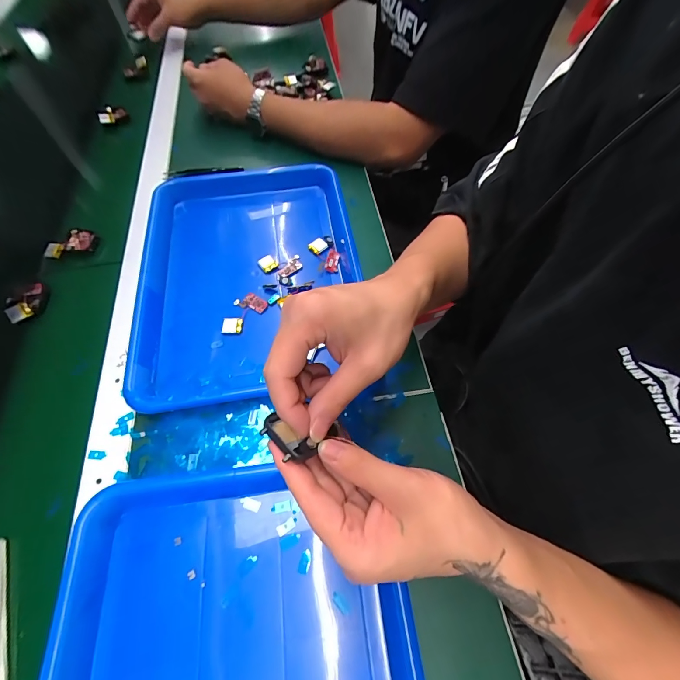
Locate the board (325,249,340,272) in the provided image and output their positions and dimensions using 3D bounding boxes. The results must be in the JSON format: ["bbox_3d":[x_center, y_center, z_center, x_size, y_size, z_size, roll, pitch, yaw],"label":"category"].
[{"bbox_3d":[-0.009,-0.101,0.429,0.015,0.008,0.030,11,61,5],"label":"board"}]

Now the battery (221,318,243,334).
[{"bbox_3d":[-0.120,-0.016,0.377,0.022,0.007,0.018,1,61,0],"label":"battery"}]

